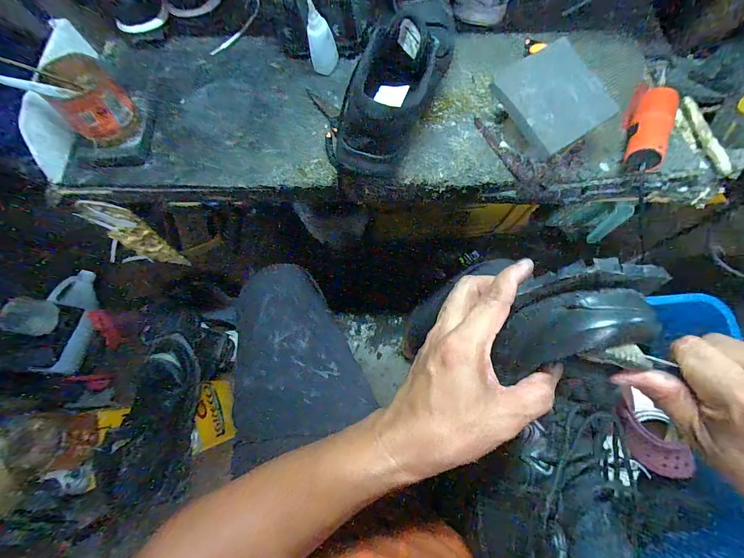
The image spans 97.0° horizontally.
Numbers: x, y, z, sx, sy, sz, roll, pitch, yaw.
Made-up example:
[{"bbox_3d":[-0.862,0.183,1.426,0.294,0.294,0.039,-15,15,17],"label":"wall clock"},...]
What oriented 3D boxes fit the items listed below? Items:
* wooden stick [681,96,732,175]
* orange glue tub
[{"bbox_3d":[0.464,-0.201,0.456,0.013,0.013,0.121,-14,74,-4],"label":"wooden stick"},{"bbox_3d":[-0.339,-0.218,0.402,0.073,0.079,0.079,0,74,1],"label":"orange glue tub"}]

